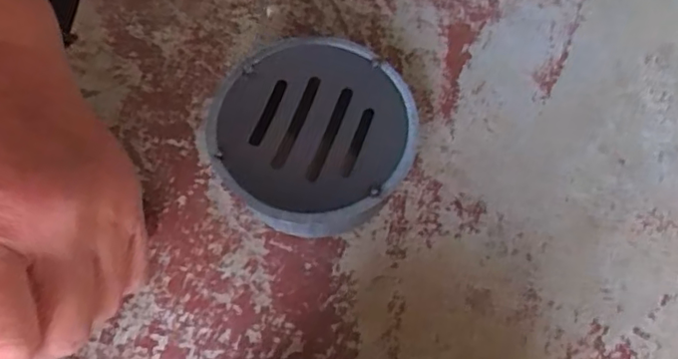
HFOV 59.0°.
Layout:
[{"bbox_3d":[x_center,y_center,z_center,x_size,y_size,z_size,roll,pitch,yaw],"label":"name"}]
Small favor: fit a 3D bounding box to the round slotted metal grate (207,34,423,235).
[{"bbox_3d":[-0.023,-0.039,0.614,0.195,0.086,0.191,-1,65,2],"label":"round slotted metal grate"}]

